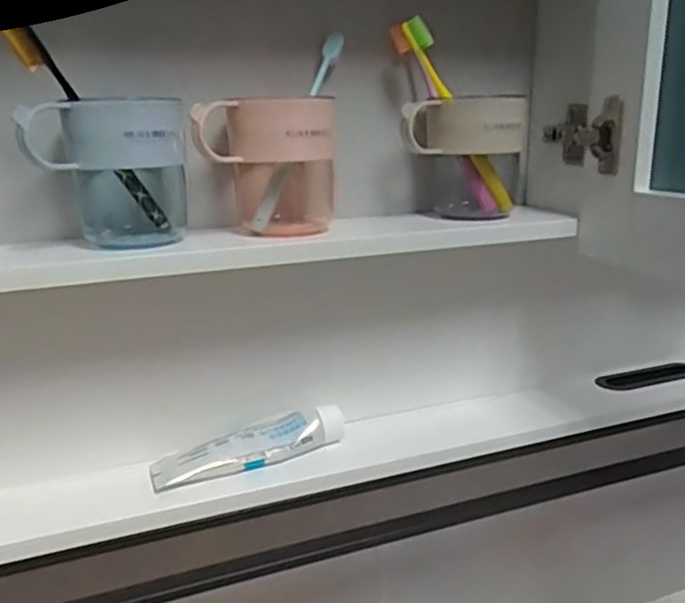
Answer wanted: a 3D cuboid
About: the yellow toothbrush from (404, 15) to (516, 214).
[{"bbox_3d":[0.101,-0.155,0.554,0.017,0.179,0.018,-32,17,3],"label":"yellow toothbrush"}]

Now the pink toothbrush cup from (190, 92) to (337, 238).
[{"bbox_3d":[-0.055,-0.105,0.506,0.098,0.102,0.074,-1,16,0],"label":"pink toothbrush cup"}]

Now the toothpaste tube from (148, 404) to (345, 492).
[{"bbox_3d":[-0.076,0.120,0.551,0.162,0.031,0.040,-7,17,-20],"label":"toothpaste tube"}]

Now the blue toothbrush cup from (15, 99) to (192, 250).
[{"bbox_3d":[-0.167,-0.090,0.474,0.105,0.102,0.068,-6,17,-15],"label":"blue toothbrush cup"}]

